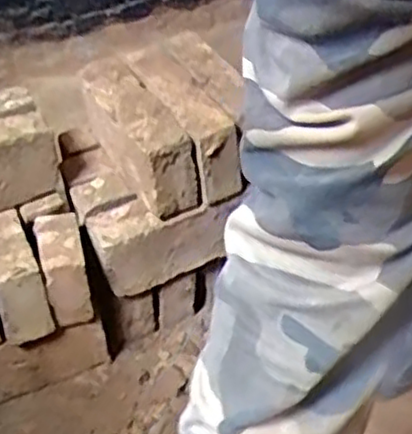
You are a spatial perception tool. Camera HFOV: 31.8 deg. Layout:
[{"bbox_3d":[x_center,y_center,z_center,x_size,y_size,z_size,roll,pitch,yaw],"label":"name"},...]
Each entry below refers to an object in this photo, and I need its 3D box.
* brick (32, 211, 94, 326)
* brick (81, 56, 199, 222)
[{"bbox_3d":[-0.180,0.064,0.922,0.053,0.101,0.116,-13,40,-10],"label":"brick"},{"bbox_3d":[-0.095,-0.111,0.941,0.066,0.102,0.246,-21,42,-19],"label":"brick"}]

